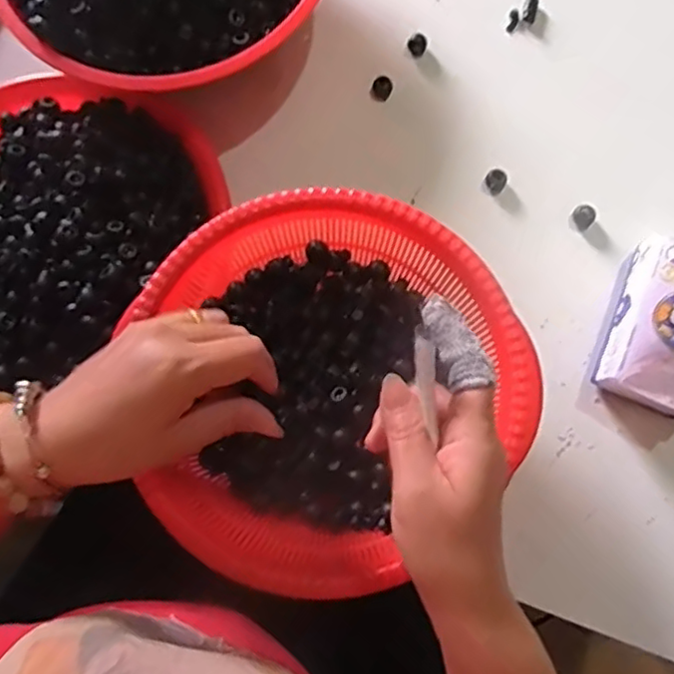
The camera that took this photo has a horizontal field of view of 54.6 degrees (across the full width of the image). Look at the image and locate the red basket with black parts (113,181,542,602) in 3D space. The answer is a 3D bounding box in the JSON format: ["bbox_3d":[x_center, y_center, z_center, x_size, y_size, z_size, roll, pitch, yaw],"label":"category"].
[{"bbox_3d":[-0.005,0.032,0.415,0.235,0.073,0.230,-4,78,0],"label":"red basket with black parts"}]

